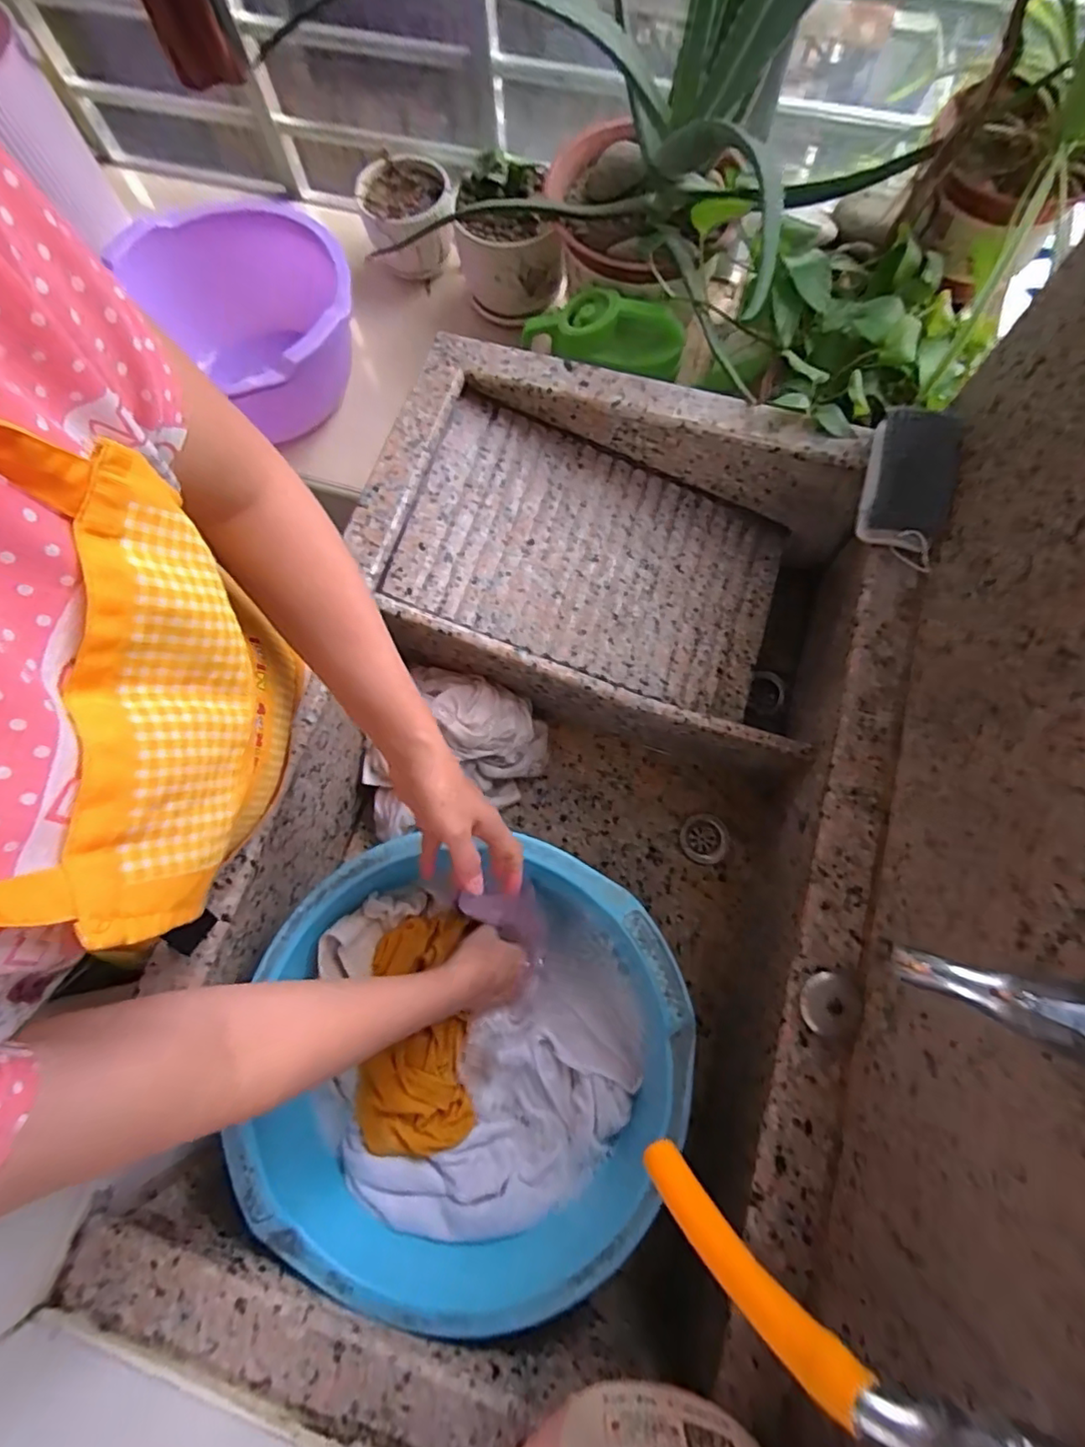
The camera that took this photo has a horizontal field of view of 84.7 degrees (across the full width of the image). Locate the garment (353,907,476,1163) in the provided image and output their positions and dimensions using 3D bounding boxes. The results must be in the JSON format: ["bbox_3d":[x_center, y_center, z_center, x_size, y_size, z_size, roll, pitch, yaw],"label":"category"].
[{"bbox_3d":[-0.117,0.286,0.552,0.100,0.053,0.203,1,79,2],"label":"garment"}]

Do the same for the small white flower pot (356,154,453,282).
[{"bbox_3d":[-0.212,-0.789,0.940,0.133,0.118,0.143,0,74,2],"label":"small white flower pot"}]

